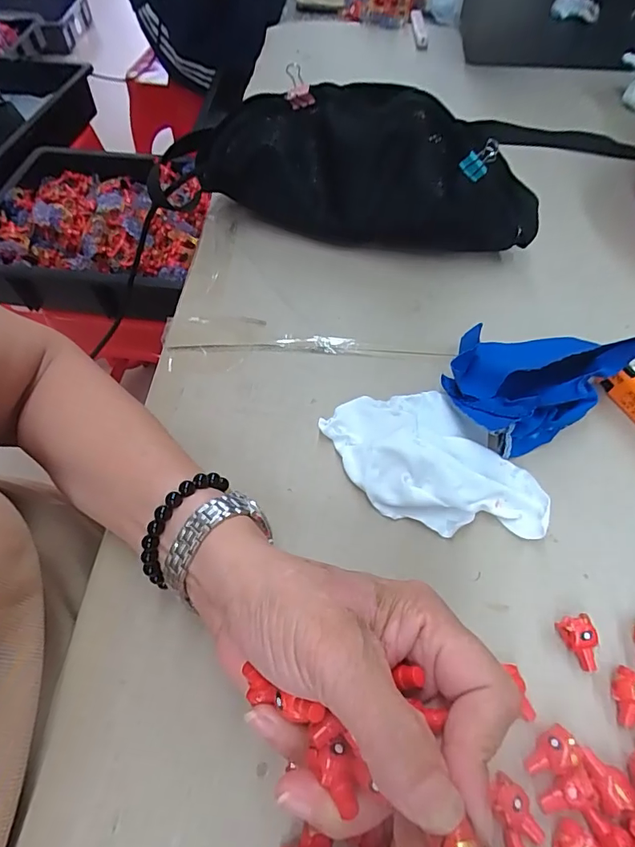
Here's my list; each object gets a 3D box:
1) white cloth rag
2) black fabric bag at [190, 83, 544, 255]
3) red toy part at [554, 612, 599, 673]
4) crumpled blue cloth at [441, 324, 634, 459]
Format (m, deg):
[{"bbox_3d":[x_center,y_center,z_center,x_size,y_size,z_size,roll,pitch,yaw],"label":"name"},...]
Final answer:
[{"bbox_3d":[0.071,0.024,0.286,0.086,0.029,0.130,-35,65,-19],"label":"white cloth rag"},{"bbox_3d":[0.038,-0.212,0.389,0.289,0.101,0.065,17,60,10],"label":"black fabric bag"},{"bbox_3d":[0.137,0.114,0.242,0.015,0.015,0.026,-15,60,-9],"label":"red toy part"},{"bbox_3d":[0.138,-0.038,0.312,0.111,0.049,0.093,-23,62,-14],"label":"crumpled blue cloth"}]

